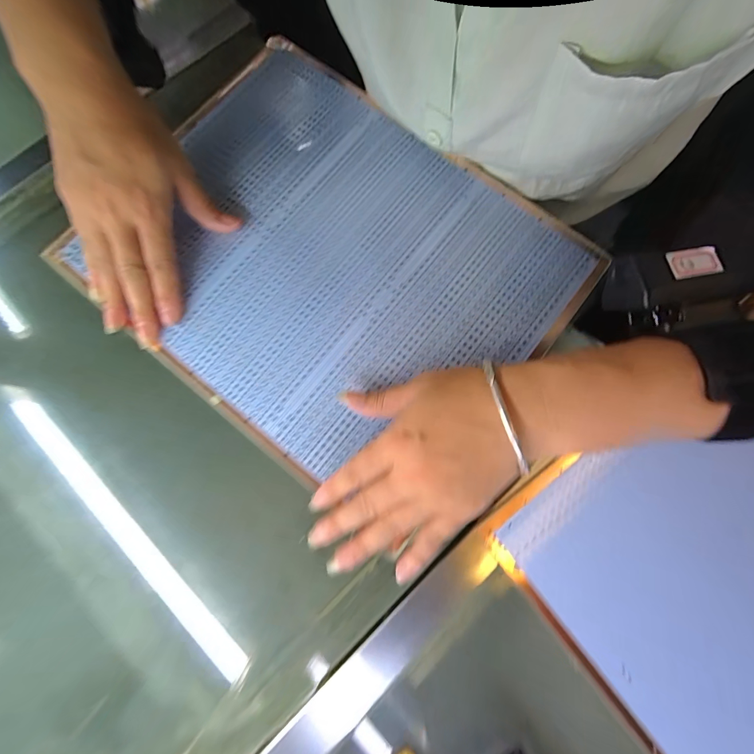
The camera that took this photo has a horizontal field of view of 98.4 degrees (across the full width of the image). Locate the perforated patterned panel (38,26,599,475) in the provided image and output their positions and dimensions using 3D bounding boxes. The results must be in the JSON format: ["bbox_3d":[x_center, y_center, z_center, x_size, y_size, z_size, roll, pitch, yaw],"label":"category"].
[{"bbox_3d":[-0.046,-0.099,0.274,0.362,0.012,0.285,38,81,6],"label":"perforated patterned panel"}]

